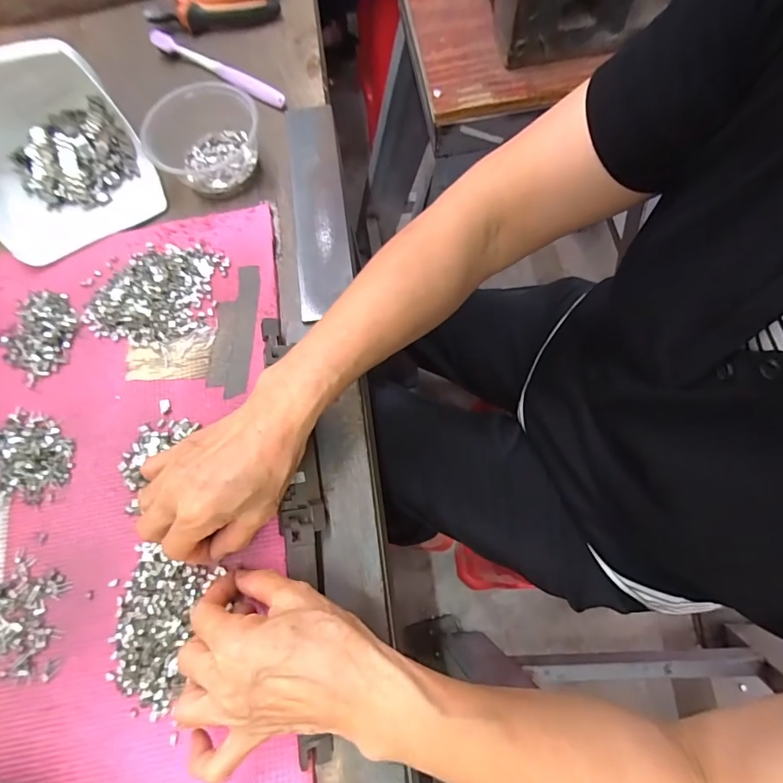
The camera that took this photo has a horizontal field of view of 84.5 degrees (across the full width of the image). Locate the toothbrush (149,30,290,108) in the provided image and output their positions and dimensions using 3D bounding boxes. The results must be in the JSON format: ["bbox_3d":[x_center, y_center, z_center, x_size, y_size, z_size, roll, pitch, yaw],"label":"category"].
[{"bbox_3d":[-0.192,-0.357,0.475,0.184,0.018,0.016,32,76,11],"label":"toothbrush"}]

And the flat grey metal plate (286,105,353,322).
[{"bbox_3d":[-0.071,-0.184,0.420,0.050,0.008,0.245,-8,73,2],"label":"flat grey metal plate"}]

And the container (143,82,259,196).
[{"bbox_3d":[-0.177,-0.245,0.418,0.090,0.054,0.090,-1,72,2],"label":"container"}]

